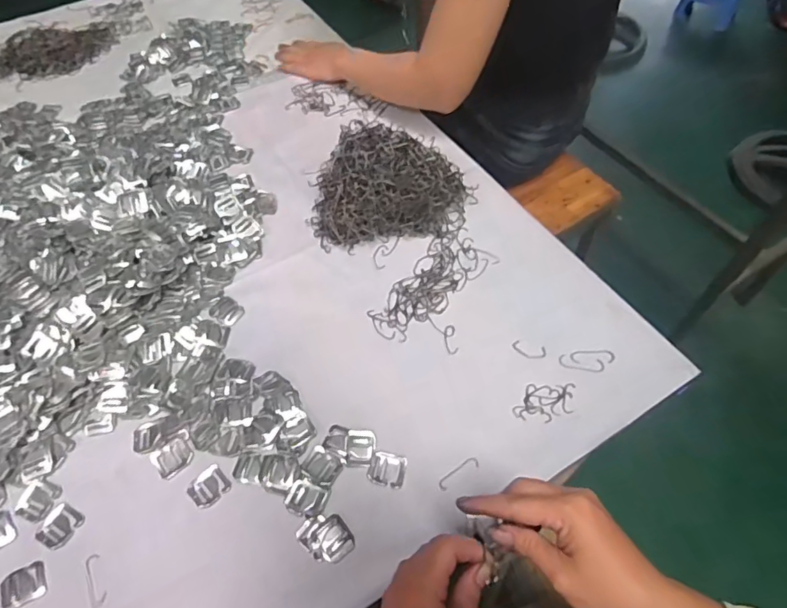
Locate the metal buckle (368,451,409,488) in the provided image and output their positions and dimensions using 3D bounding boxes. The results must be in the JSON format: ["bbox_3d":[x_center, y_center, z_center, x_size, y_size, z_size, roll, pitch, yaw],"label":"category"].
[{"bbox_3d":[-0.006,0.158,0.502,0.035,0.004,0.031,11,57,7],"label":"metal buckle"}]

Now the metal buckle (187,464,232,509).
[{"bbox_3d":[-0.176,0.173,0.496,0.035,0.004,0.031,-36,63,-21],"label":"metal buckle"}]

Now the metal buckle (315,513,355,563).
[{"bbox_3d":[-0.052,0.210,0.468,0.030,0.004,0.036,-29,61,-18],"label":"metal buckle"}]

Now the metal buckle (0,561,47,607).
[{"bbox_3d":[-0.322,0.246,0.454,0.036,0.005,0.030,-22,59,-14],"label":"metal buckle"}]

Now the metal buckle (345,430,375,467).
[{"bbox_3d":[-0.032,0.141,0.512,0.027,0.006,0.035,4,56,3],"label":"metal buckle"}]

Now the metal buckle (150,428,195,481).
[{"bbox_3d":[-0.215,0.148,0.516,0.040,0.004,0.034,-38,64,-22],"label":"metal buckle"}]

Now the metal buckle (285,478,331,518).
[{"bbox_3d":[-0.081,0.182,0.486,0.038,0.004,0.031,12,57,8],"label":"metal buckle"}]

